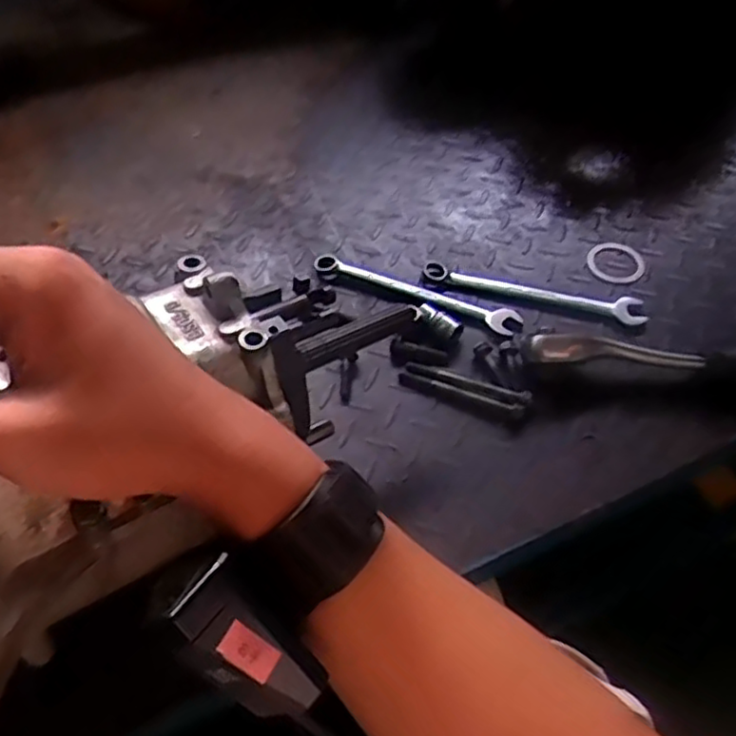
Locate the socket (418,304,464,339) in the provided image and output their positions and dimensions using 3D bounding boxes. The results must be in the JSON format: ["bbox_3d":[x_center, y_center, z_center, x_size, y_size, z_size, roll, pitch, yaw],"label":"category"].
[{"bbox_3d":[0.061,-0.039,0.595,0.041,0.014,0.014,27,58,19],"label":"socket"}]

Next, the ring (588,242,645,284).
[{"bbox_3d":[0.234,-0.099,0.657,0.052,0.009,0.051,0,64,1],"label":"ring"}]

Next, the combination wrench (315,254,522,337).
[{"bbox_3d":[0.040,-0.069,0.621,0.190,0.012,0.027,18,55,14],"label":"combination wrench"}]

